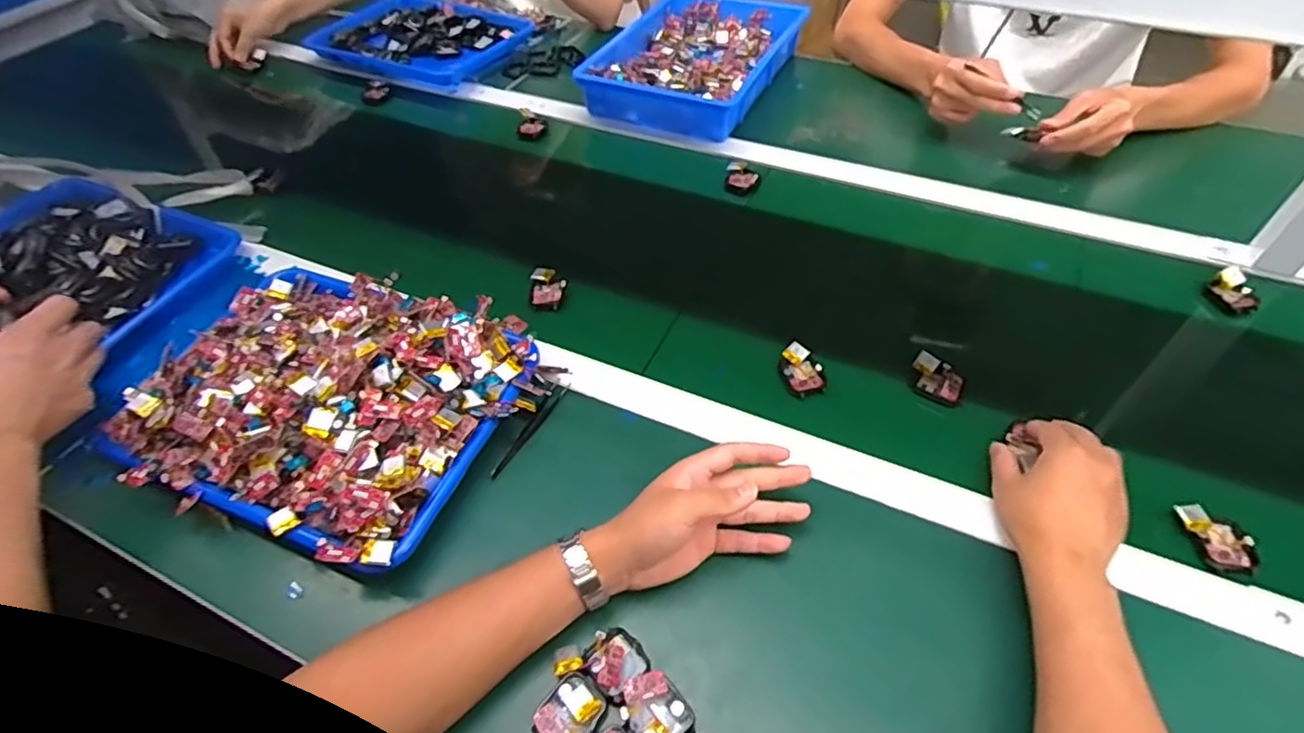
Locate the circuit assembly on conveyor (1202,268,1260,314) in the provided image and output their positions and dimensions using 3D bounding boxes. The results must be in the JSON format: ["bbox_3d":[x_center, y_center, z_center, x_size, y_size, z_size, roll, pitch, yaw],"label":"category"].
[{"bbox_3d":[0.607,-0.079,0.668,0.036,0.021,0.048,-28,55,-19],"label":"circuit assembly on conveyor"}]

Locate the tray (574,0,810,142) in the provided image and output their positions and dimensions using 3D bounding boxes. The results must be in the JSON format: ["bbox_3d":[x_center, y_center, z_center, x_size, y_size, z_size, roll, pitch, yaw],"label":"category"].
[{"bbox_3d":[0.072,-0.486,1.008,0.252,0.062,0.366,21,55,19],"label":"tray"}]

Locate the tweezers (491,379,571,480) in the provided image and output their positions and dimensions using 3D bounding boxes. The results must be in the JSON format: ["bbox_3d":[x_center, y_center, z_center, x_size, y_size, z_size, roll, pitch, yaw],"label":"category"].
[{"bbox_3d":[-0.110,0.055,0.592,0.017,0.008,0.117,19,54,18],"label":"tweezers"}]

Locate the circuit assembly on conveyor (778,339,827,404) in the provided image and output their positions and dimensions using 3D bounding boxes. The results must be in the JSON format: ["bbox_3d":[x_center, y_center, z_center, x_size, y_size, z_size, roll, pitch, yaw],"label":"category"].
[{"bbox_3d":[0.145,0.005,0.619,0.038,0.021,0.058,-18,52,-12],"label":"circuit assembly on conveyor"}]

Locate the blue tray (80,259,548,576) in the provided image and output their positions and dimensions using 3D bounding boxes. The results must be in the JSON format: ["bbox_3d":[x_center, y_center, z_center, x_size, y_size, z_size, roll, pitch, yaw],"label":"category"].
[{"bbox_3d":[-0.296,0.014,0.577,0.325,0.057,0.260,15,53,15],"label":"blue tray"}]

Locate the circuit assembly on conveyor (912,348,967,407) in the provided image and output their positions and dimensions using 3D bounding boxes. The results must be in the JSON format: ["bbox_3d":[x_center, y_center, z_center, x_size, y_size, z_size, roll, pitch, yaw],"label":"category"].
[{"bbox_3d":[0.269,0.012,0.607,0.052,0.013,0.042,30,58,24],"label":"circuit assembly on conveyor"}]

